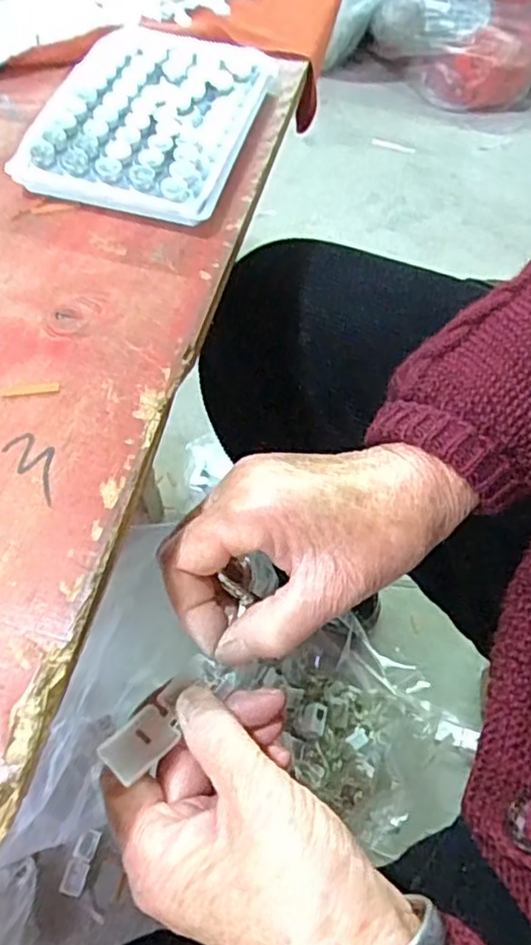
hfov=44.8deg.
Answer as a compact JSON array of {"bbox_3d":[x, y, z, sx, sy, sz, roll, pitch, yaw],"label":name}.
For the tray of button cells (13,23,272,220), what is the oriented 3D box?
[{"bbox_3d":[-0.062,-0.178,0.320,0.106,0.015,0.132,13,62,6],"label":"tray of button cells"}]

